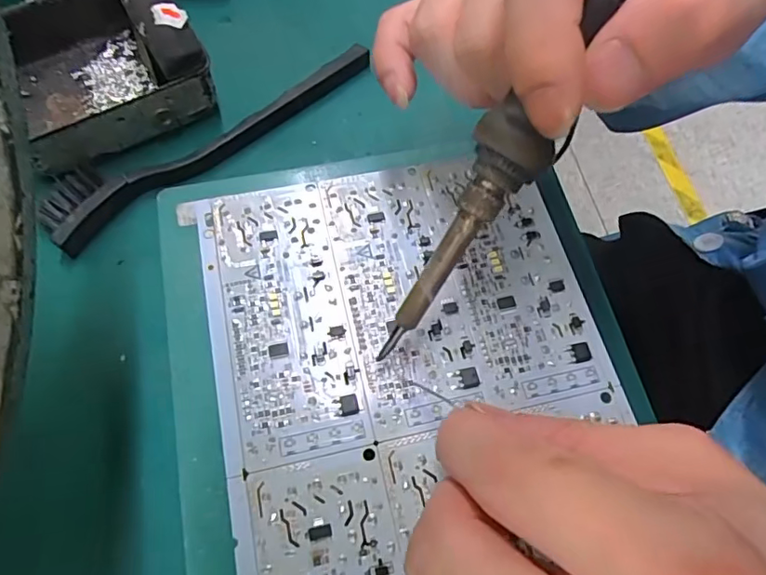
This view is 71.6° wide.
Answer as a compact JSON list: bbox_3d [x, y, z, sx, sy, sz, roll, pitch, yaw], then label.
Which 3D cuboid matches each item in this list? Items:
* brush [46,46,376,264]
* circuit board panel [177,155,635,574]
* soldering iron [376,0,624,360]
[{"bbox_3d":[-0.078,-0.074,0.246,0.164,0.008,0.030,-38,72,-17],"label":"brush"},{"bbox_3d":[0.016,0.046,0.176,0.133,0.004,0.206,-12,66,-8],"label":"circuit board panel"},{"bbox_3d":[0.050,-0.059,0.148,0.019,0.021,0.203,36,108,13],"label":"soldering iron"}]

